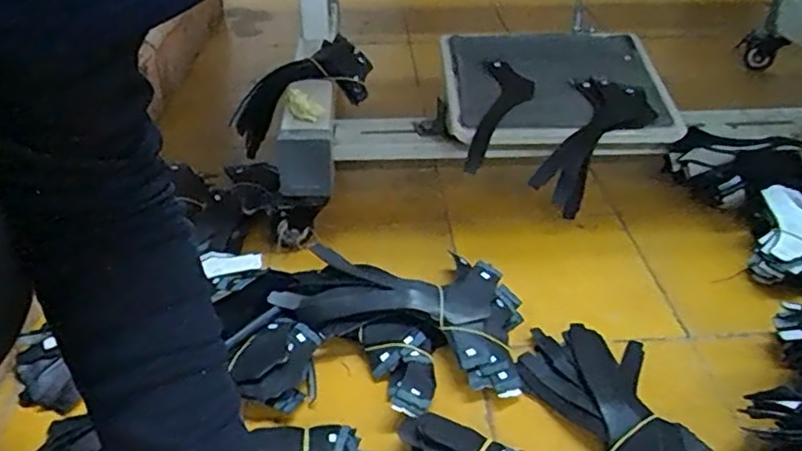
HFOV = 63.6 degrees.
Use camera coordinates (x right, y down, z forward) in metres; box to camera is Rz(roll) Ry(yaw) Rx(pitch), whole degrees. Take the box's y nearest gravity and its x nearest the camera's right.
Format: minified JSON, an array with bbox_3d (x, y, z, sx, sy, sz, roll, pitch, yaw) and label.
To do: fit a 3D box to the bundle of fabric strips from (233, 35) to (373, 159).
[{"bbox_3d":[-0.123,-0.165,0.773,0.181,0.068,0.094,-31,41,0],"label":"bundle of fabric strips"}]

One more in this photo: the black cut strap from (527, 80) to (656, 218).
[{"bbox_3d":[0.213,-0.094,0.737,0.089,0.062,0.167,28,75,32],"label":"black cut strap"}]

